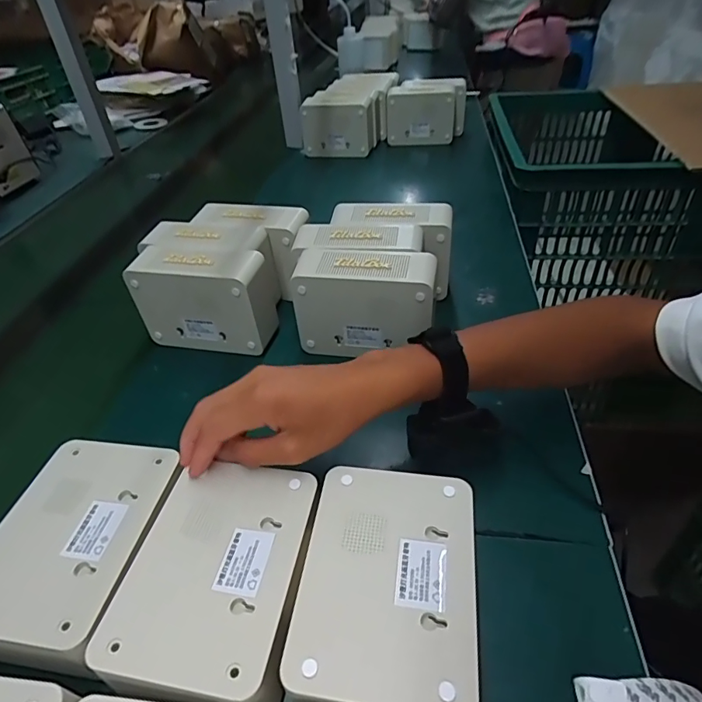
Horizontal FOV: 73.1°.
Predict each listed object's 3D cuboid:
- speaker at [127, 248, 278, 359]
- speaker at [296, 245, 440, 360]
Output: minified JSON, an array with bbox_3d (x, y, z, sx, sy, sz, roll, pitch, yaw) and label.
[{"bbox_3d":[-0.158,-0.060,0.525,0.144,0.105,0.064,3,41,9],"label":"speaker"},{"bbox_3d":[0.016,-0.053,0.496,0.138,0.097,0.058,5,41,11],"label":"speaker"}]

